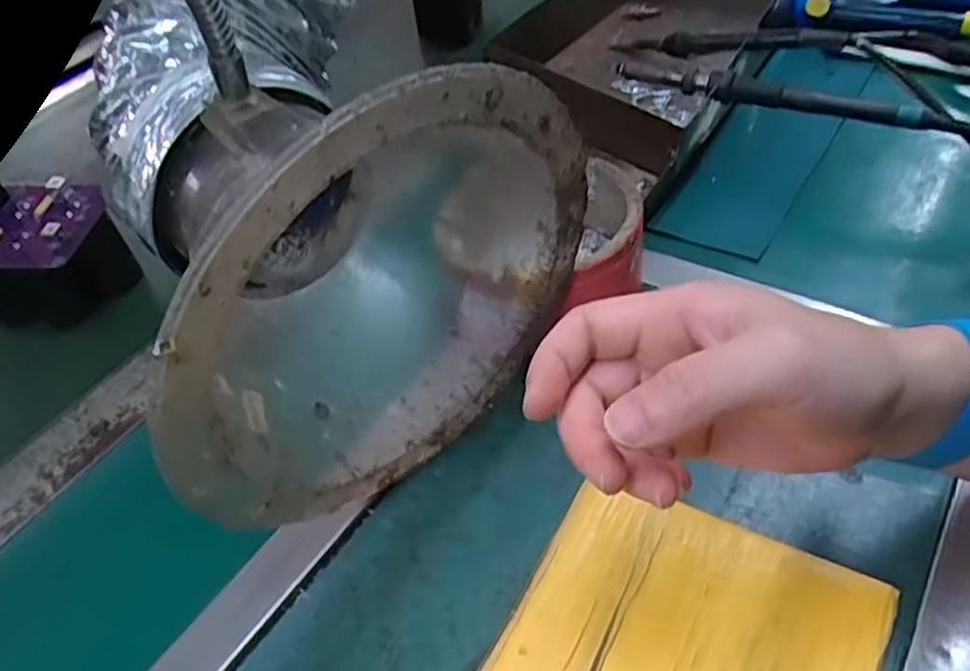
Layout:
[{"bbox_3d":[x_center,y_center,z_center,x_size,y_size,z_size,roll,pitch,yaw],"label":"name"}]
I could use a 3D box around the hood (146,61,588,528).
[{"bbox_3d":[-0.072,-0.032,0.346,0.203,0.219,0.136,-35,53,-23],"label":"hood"}]

